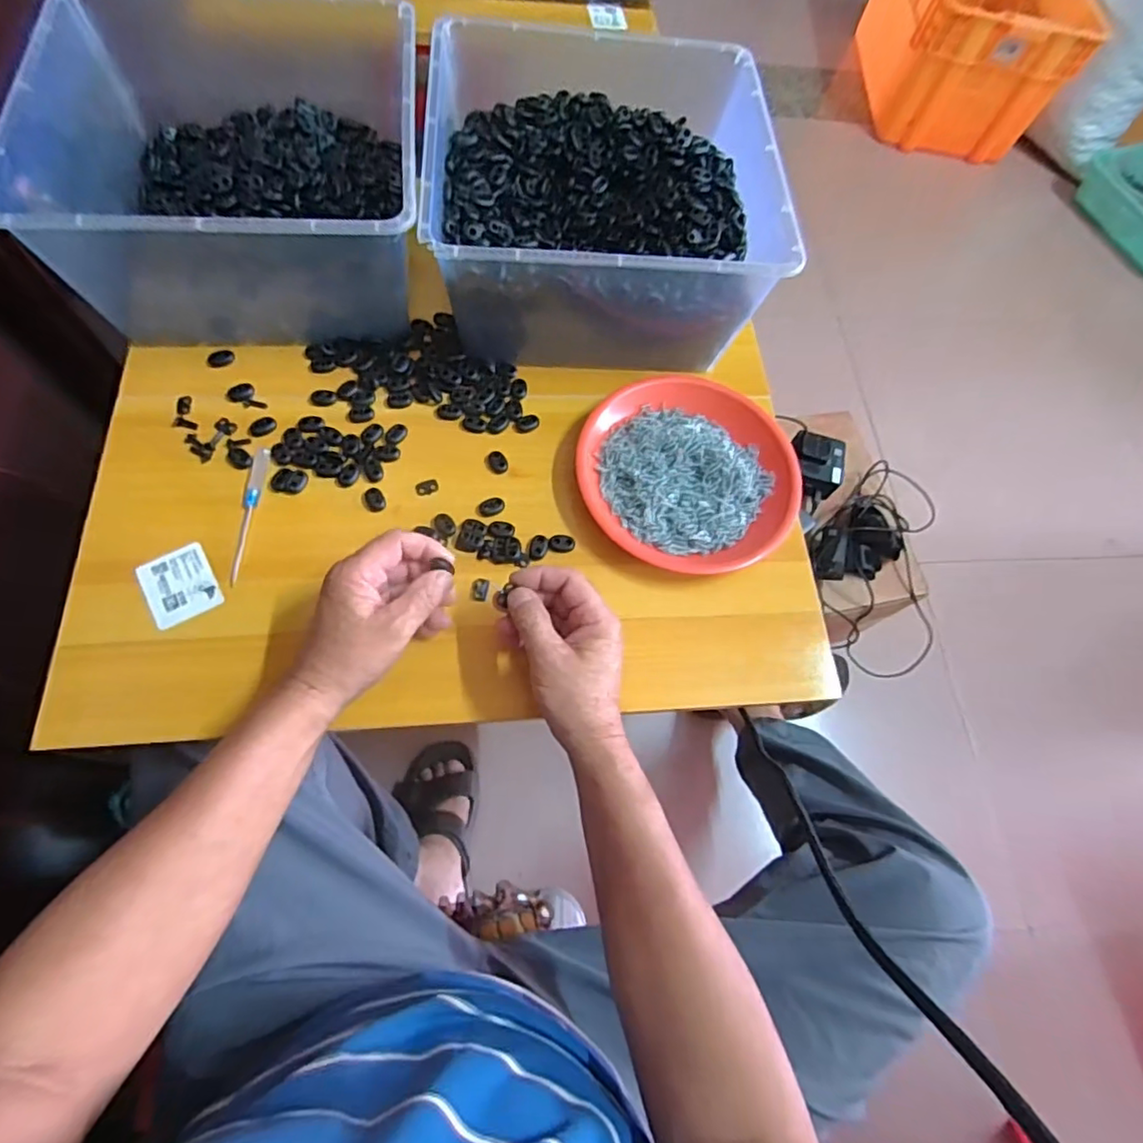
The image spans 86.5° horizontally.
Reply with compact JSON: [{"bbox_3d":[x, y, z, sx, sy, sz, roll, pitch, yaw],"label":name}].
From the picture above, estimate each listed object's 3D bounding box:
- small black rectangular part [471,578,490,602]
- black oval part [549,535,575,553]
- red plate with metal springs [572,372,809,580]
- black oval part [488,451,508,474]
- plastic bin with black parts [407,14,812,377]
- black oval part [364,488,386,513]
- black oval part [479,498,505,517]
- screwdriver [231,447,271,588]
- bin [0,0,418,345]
[{"bbox_3d":[-0.074,0.014,0.493,0.013,0.004,0.019,5,65,-1],"label":"small black rectangular part"},{"bbox_3d":[-0.008,-0.025,0.516,0.022,0.007,0.015,5,65,-1],"label":"black oval part"},{"bbox_3d":[0.101,-0.088,0.533,0.176,0.026,0.189,1,65,-3],"label":"red plate with metal springs"},{"bbox_3d":[-0.065,-0.097,0.541,0.017,0.005,0.022,-25,69,-14],"label":"black oval part"},{"bbox_3d":[0.026,-0.344,0.576,0.296,0.142,0.307,-1,65,-4],"label":"plastic bin with black parts"},{"bbox_3d":[-0.166,-0.061,0.514,0.016,0.004,0.021,-21,68,-12],"label":"black oval part"},{"bbox_3d":[-0.068,-0.056,0.523,0.023,0.004,0.016,-22,68,-12],"label":"black oval part"},{"bbox_3d":[-0.264,-0.048,0.498,0.013,0.010,0.122,2,65,-2],"label":"screwdriver"},{"bbox_3d":[-0.282,-0.357,0.547,0.298,0.142,0.308,-4,65,-5],"label":"bin"}]

